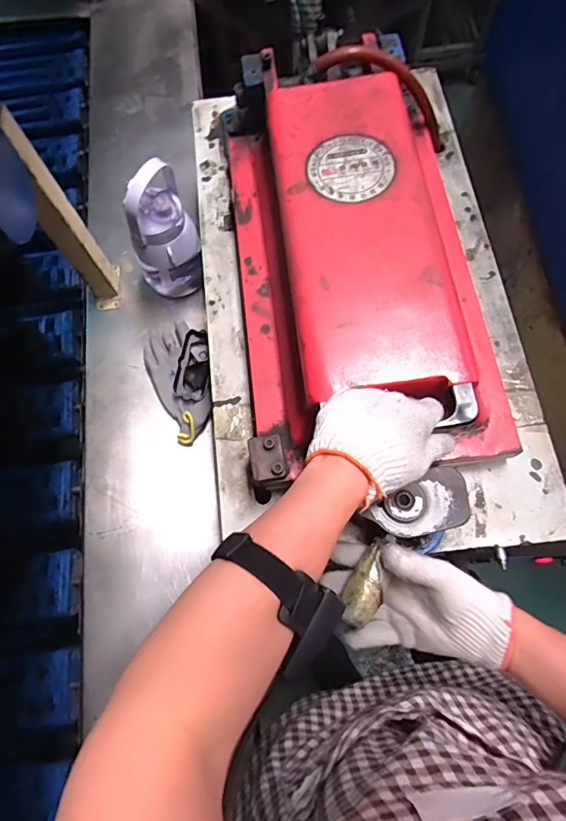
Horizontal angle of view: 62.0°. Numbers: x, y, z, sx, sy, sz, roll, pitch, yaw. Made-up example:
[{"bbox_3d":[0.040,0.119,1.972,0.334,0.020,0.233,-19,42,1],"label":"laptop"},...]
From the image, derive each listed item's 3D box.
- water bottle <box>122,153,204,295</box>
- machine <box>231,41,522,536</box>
[{"bbox_3d":[-0.187,-0.267,0.742,0.097,0.233,0.092,-1,73,2],"label":"water bottle"},{"bbox_3d":[0.106,-0.174,0.560,0.308,0.133,0.603,-5,73,0],"label":"machine"}]

